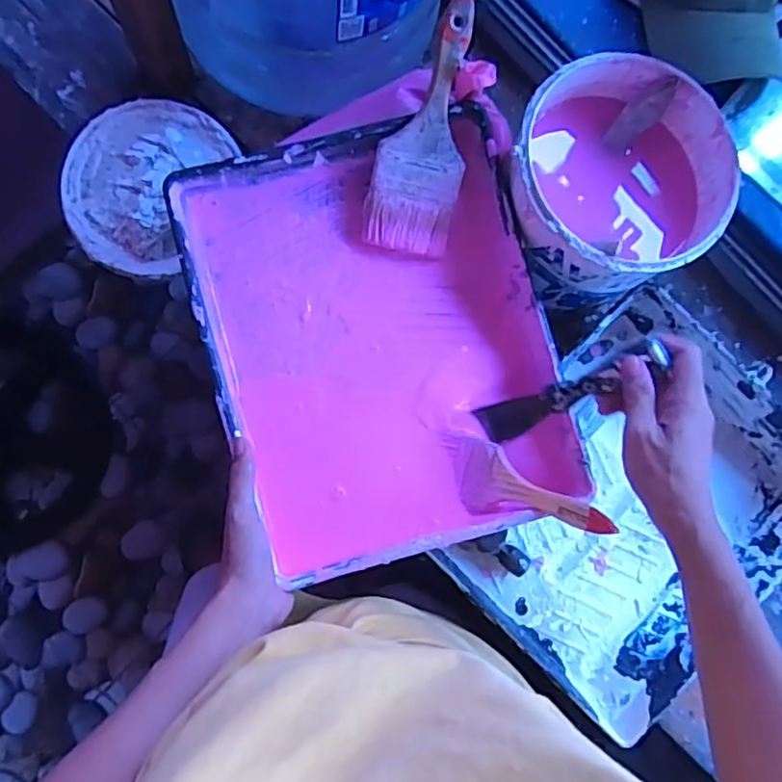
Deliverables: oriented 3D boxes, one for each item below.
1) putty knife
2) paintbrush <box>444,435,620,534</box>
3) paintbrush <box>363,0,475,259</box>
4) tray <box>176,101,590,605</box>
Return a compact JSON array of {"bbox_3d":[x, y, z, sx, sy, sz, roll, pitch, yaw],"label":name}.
[{"bbox_3d":[0.136,0.001,0.495,0.010,0.161,0.031,-23,84,-49],"label":"putty knife"},{"bbox_3d":[0.110,0.087,0.521,0.145,0.033,0.054,22,80,23],"label":"paintbrush"},{"bbox_3d":[0.032,-0.213,0.518,0.074,0.011,0.198,13,108,-4],"label":"paintbrush"},{"bbox_3d":[-0.009,-0.044,0.532,0.268,0.056,0.344,-15,85,-8],"label":"tray"}]

